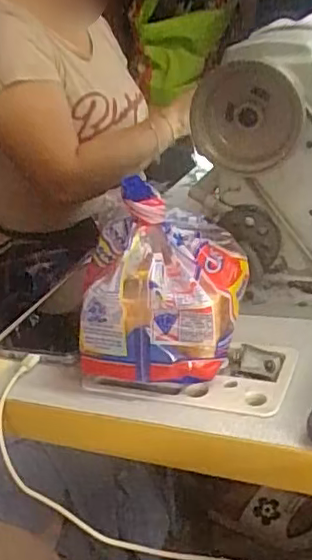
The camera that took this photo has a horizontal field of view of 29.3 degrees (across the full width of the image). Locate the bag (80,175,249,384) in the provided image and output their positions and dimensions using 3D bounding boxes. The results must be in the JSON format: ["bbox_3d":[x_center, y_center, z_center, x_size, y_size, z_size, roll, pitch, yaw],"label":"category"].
[{"bbox_3d":[0.002,0.001,0.452,0.126,0.114,0.105,-2,26,10],"label":"bag"}]

